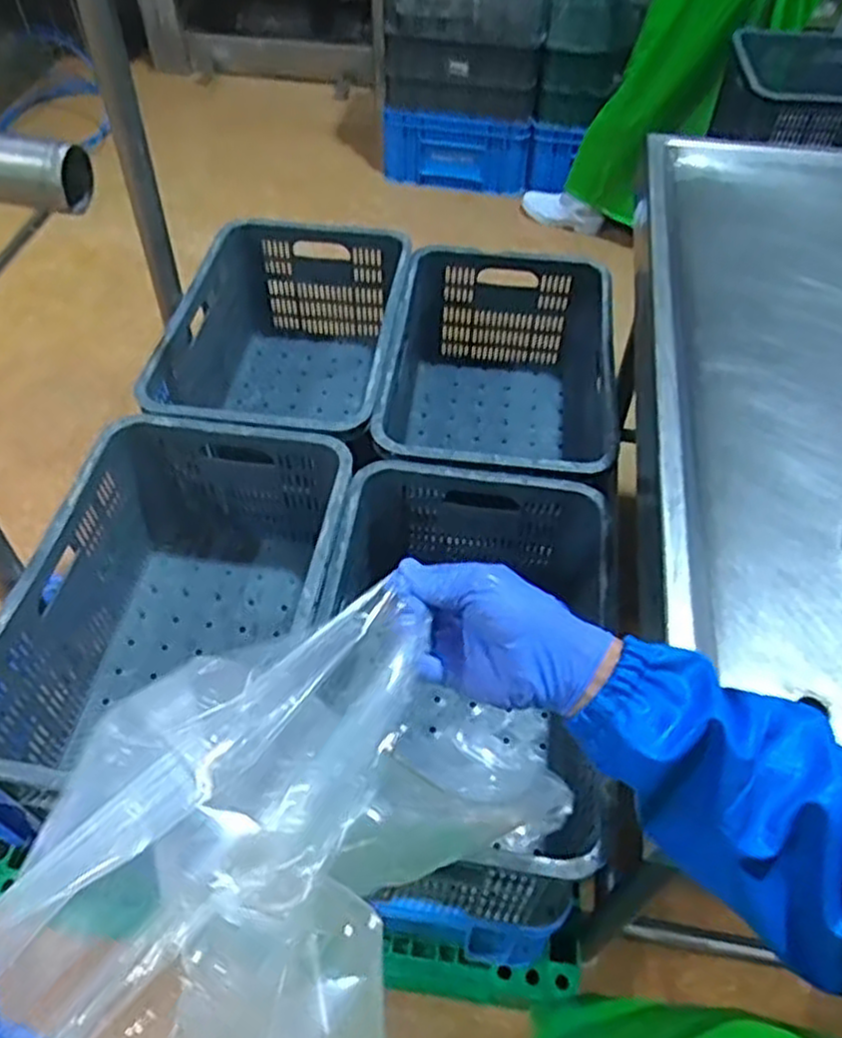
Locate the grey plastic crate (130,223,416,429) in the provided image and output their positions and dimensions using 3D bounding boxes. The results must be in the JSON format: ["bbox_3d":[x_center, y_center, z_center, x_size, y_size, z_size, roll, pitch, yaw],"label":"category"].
[{"bbox_3d":[-0.233,-0.265,1.360,0.363,0.264,0.524,7,51,4],"label":"grey plastic crate"}]

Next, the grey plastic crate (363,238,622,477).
[{"bbox_3d":[0.124,-0.202,1.357,0.372,0.272,0.529,8,52,6],"label":"grey plastic crate"}]

